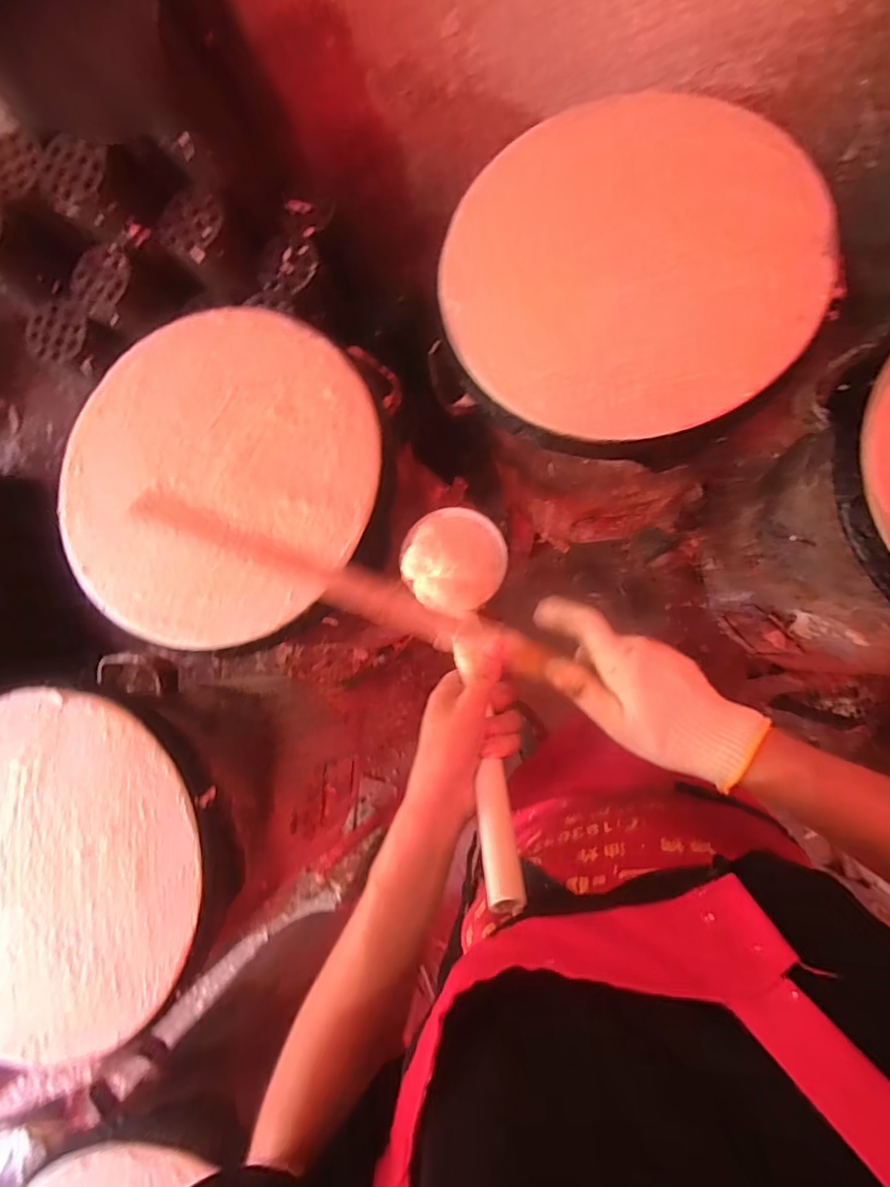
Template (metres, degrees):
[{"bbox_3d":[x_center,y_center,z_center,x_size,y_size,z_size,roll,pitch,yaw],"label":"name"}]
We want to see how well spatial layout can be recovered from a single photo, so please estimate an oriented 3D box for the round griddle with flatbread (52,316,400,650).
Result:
[{"bbox_3d":[-0.244,-0.129,0.572,0.372,0.029,0.356,-2,81,12],"label":"round griddle with flatbread"}]

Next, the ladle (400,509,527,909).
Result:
[{"bbox_3d":[0.016,0.060,0.409,0.091,0.051,0.321,-11,48,7],"label":"ladle"}]

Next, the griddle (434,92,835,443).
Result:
[{"bbox_3d":[0.178,-0.325,0.534,0.361,0.036,0.351,-1,86,7],"label":"griddle"}]

